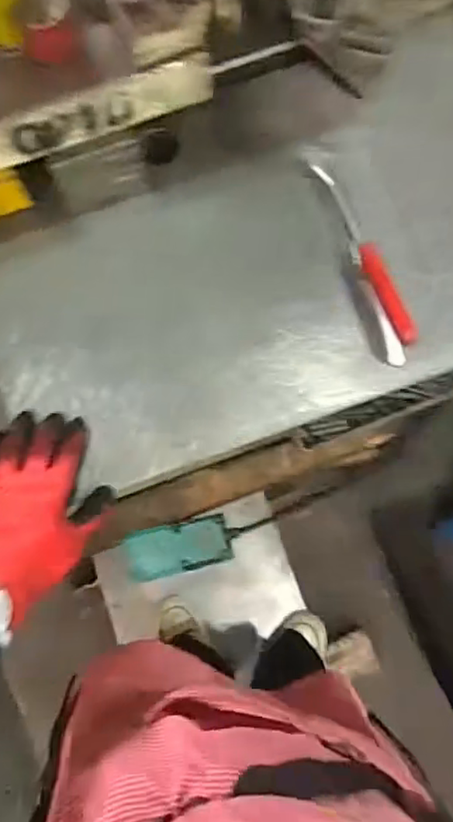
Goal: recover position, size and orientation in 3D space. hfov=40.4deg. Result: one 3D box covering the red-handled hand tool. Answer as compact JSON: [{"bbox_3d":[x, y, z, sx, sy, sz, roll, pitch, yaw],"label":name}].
[{"bbox_3d":[0.118,-0.136,0.539,0.016,0.047,0.194,-20,76,-5],"label":"red-handled hand tool"}]

